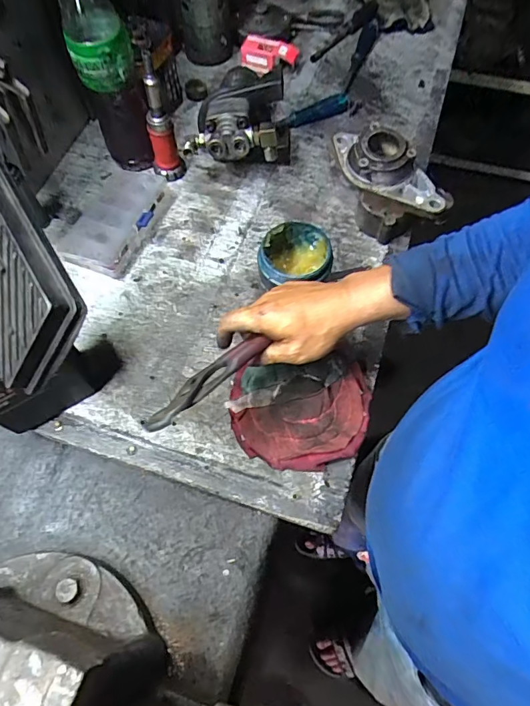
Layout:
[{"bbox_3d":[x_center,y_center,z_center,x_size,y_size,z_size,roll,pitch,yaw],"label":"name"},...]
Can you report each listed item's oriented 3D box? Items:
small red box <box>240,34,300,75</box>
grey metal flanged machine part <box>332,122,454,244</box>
[{"bbox_3d":[0.010,-0.544,0.832,0.112,0.056,0.033,-18,65,-25],"label":"small red box"},{"bbox_3d":[0.170,-0.245,0.652,0.189,0.102,0.106,32,67,15],"label":"grey metal flanged machine part"}]

